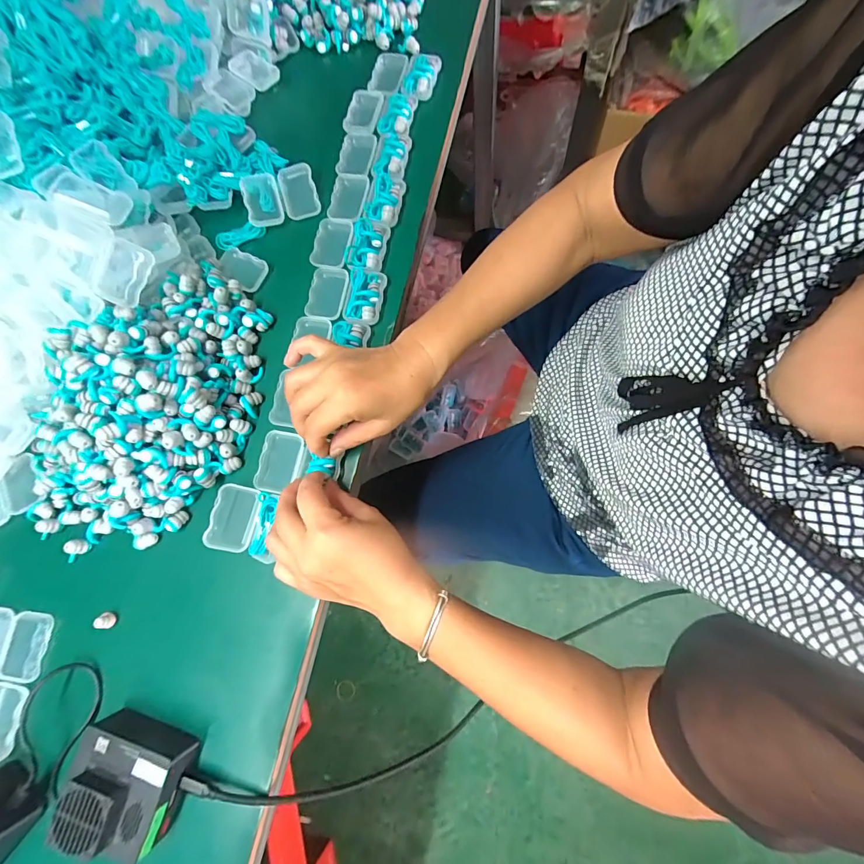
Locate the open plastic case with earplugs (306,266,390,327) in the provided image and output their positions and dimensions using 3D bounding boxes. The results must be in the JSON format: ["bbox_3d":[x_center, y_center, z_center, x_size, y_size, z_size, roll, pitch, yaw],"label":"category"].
[{"bbox_3d":[-0.086,-0.137,0.399,0.074,0.021,0.057,8,78,8],"label":"open plastic case with earplugs"}]

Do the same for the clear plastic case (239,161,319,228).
[{"bbox_3d":[-0.164,-0.257,0.431,0.077,0.017,0.058,-13,76,3],"label":"clear plastic case"}]

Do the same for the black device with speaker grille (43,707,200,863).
[{"bbox_3d":[-0.235,0.266,0.300,0.082,0.043,0.067,15,79,9],"label":"black device with speaker grille"}]

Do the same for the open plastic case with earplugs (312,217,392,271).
[{"bbox_3d":[-0.084,-0.195,0.411,0.075,0.020,0.059,10,78,8],"label":"open plastic case with earplugs"}]

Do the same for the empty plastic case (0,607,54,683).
[{"bbox_3d":[-0.385,0.189,0.358,0.080,0.010,0.055,6,77,7],"label":"empty plastic case"}]

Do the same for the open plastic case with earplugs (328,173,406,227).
[{"bbox_3d":[-0.070,-0.247,0.422,0.078,0.022,0.058,13,78,9],"label":"open plastic case with earplugs"}]

